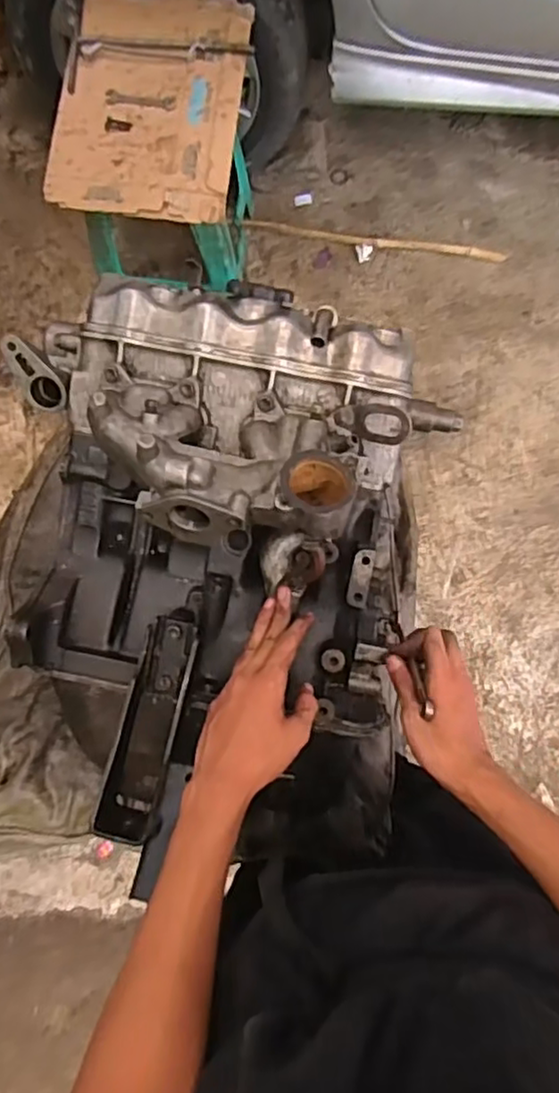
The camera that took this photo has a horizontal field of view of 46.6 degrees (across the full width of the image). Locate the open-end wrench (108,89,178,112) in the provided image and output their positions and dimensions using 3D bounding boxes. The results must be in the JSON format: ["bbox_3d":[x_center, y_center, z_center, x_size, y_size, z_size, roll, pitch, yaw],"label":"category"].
[{"bbox_3d":[-0.226,-0.729,1.062,0.110,0.009,0.025,3,79,3],"label":"open-end wrench"}]

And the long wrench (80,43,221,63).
[{"bbox_3d":[-0.213,-0.818,1.075,0.223,0.010,0.031,-2,81,-2],"label":"long wrench"}]

